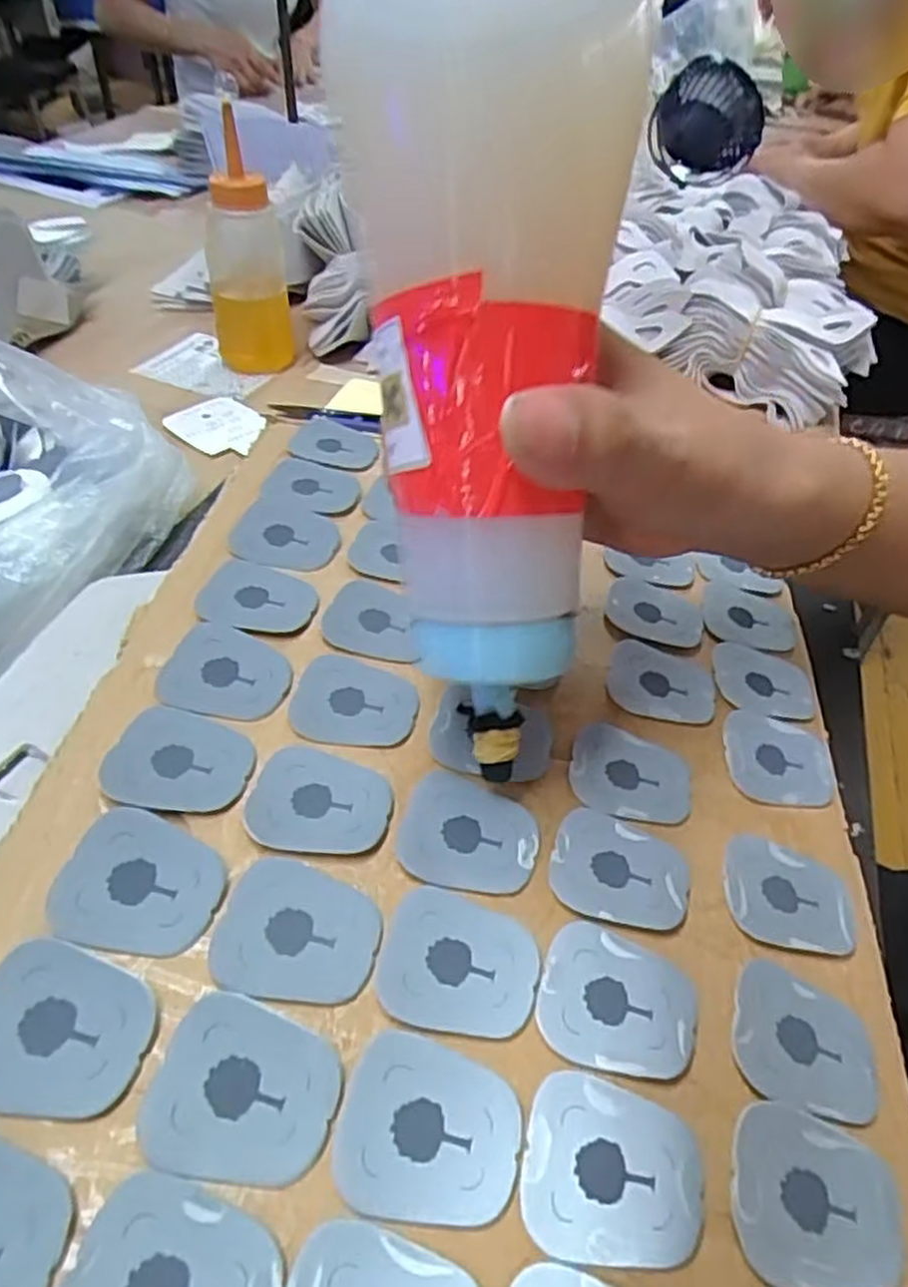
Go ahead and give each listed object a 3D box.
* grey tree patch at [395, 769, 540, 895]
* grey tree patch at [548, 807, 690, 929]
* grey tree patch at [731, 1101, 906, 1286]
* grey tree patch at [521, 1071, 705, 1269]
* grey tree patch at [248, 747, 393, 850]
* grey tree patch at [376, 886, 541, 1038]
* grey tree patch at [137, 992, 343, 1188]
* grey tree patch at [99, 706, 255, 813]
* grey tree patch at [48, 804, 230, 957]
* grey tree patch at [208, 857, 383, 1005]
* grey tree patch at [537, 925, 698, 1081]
[{"bbox_3d":[0.004,0.054,0.218,0.038,0.005,0.035,13,44,10],"label":"grey tree patch"},{"bbox_3d":[0.047,0.063,0.218,0.038,0.004,0.033,12,44,9],"label":"grey tree patch"},{"bbox_3d":[0.082,0.124,0.172,0.039,0.008,0.033,6,44,3],"label":"grey tree patch"},{"bbox_3d":[0.035,0.114,0.167,0.038,0.006,0.033,5,44,1],"label":"grey tree patch"},{"bbox_3d":[-0.038,0.043,0.217,0.038,0.004,0.033,6,44,2],"label":"grey tree patch"},{"bbox_3d":[0.001,0.080,0.193,0.039,0.004,0.034,15,47,3],"label":"grey tree patch"},{"bbox_3d":[-0.045,0.096,0.164,0.038,0.005,0.032,12,44,9],"label":"grey tree patch"},{"bbox_3d":[-0.078,0.032,0.219,0.038,0.004,0.033,5,44,2],"label":"grey tree patch"},{"bbox_3d":[-0.078,0.060,0.193,0.037,0.004,0.033,14,54,-3],"label":"grey tree patch"},{"bbox_3d":[-0.039,0.072,0.191,0.038,0.004,0.033,17,47,1],"label":"grey tree patch"},{"bbox_3d":[0.041,0.090,0.193,0.039,0.004,0.034,16,46,4],"label":"grey tree patch"}]

